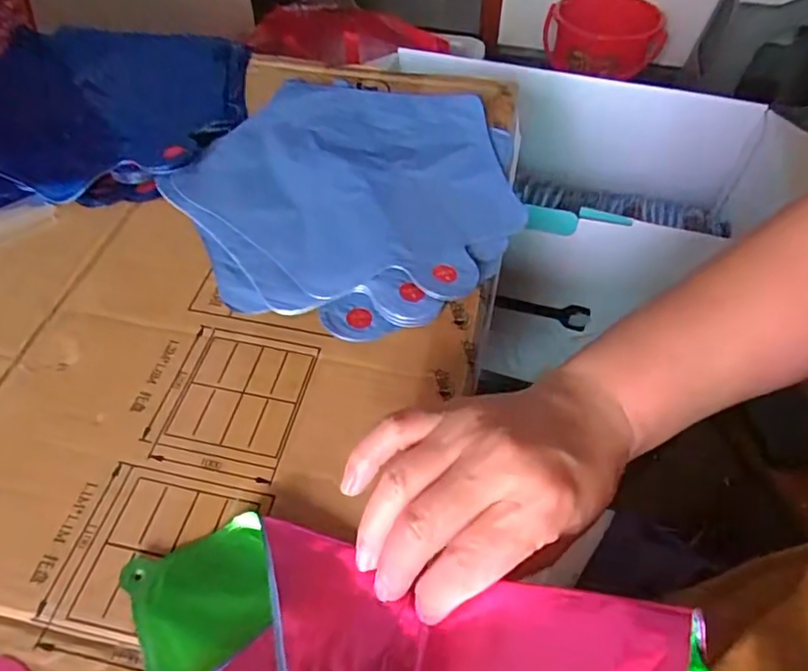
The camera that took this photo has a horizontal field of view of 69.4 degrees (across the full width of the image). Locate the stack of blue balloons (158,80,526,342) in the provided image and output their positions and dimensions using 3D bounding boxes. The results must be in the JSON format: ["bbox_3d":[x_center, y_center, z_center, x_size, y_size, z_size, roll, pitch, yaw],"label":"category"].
[{"bbox_3d":[-0.035,-0.112,0.420,0.230,0.017,0.256,18,54,16],"label":"stack of blue balloons"}]

